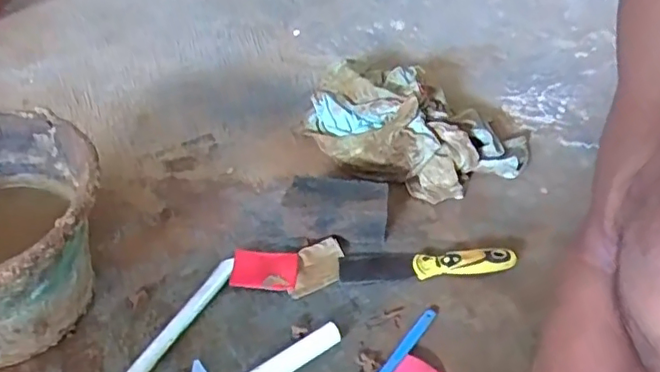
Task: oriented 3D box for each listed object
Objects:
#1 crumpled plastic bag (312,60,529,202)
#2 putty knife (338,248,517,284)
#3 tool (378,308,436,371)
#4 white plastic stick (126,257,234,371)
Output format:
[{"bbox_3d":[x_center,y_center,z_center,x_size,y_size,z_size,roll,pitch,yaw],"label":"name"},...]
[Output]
[{"bbox_3d":[0.112,-0.088,0.781,0.301,0.068,0.178,14,44,16],"label":"crumpled plastic bag"},{"bbox_3d":[0.108,0.086,0.647,0.193,0.023,0.040,-1,42,1],"label":"putty knife"},{"bbox_3d":[0.068,0.168,0.571,0.013,0.007,0.133,27,49,28],"label":"tool"},{"bbox_3d":[-0.154,0.142,0.604,0.015,0.019,0.168,20,46,22],"label":"white plastic stick"}]

